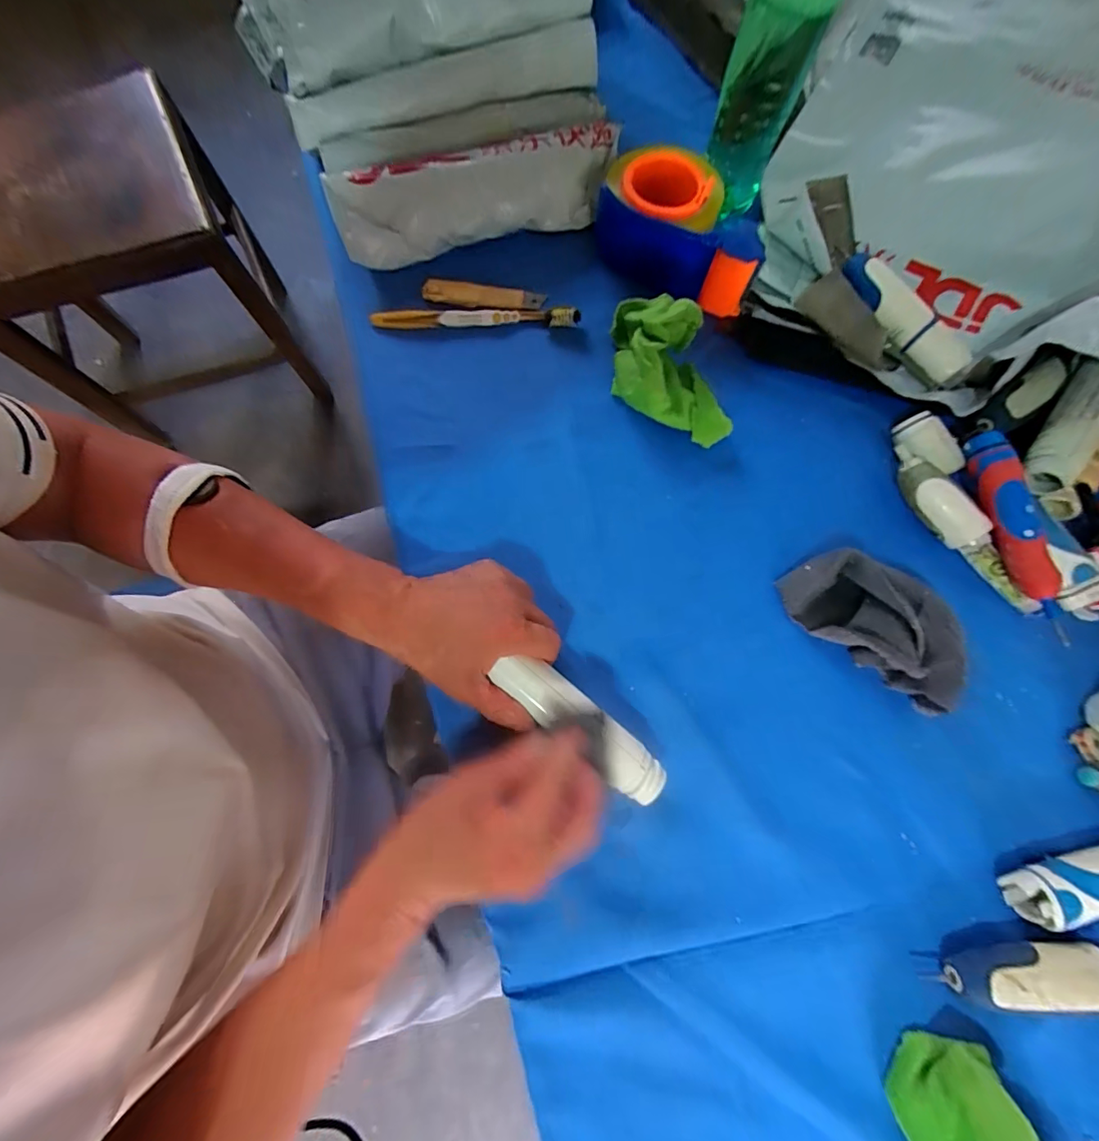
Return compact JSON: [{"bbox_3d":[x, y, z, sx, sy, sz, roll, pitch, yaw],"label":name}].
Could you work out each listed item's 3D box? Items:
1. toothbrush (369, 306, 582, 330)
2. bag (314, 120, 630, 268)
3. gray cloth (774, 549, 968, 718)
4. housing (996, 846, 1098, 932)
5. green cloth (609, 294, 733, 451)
[{"bbox_3d":[-0.065,-0.224,0.425,0.181,0.019,0.016,-2,75,-2],"label":"toothbrush"},{"bbox_3d":[-0.062,-0.338,0.437,0.262,0.054,0.073,-14,76,-5],"label":"bag"},{"bbox_3d":[0.241,0.033,0.353,0.130,0.036,0.073,39,77,8],"label":"gray cloth"},{"bbox_3d":[0.370,0.200,0.318,0.134,0.024,0.032,-14,76,-5],"label":"housing"},{"bbox_3d":[0.094,-0.168,0.398,0.071,0.053,0.133,-17,76,-6],"label":"green cloth"}]

